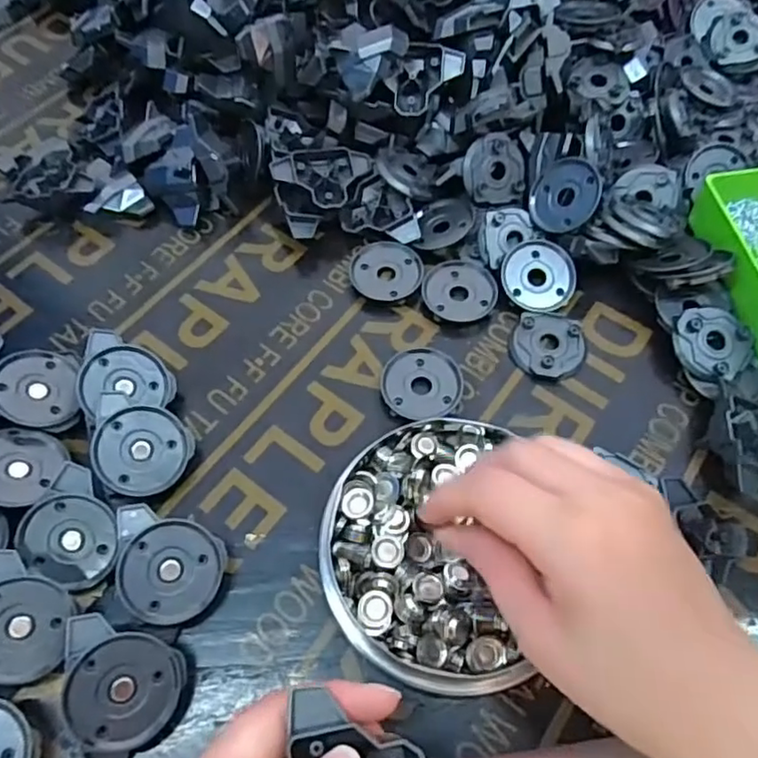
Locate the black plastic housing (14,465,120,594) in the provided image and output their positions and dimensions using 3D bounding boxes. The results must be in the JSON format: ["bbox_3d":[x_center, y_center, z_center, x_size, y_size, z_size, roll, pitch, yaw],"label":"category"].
[{"bbox_3d":[-0.136,0.068,0.274,0.043,0.015,0.043,38,76,-13],"label":"black plastic housing"}]

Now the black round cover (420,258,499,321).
[{"bbox_3d":[0.047,-0.054,0.352,0.042,0.004,0.041,0,61,1],"label":"black round cover"}]

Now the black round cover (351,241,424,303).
[{"bbox_3d":[0.005,-0.063,0.359,0.042,0.009,0.038,2,61,2],"label":"black round cover"}]

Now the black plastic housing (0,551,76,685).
[{"bbox_3d":[-0.152,0.101,0.256,0.040,0.012,0.048,16,76,-21],"label":"black plastic housing"}]

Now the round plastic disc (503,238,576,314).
[{"bbox_3d":[0.092,-0.059,0.351,0.042,0.004,0.042,0,81,-1],"label":"round plastic disc"}]

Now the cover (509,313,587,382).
[{"bbox_3d":[0.094,-0.018,0.336,0.039,0.006,0.042,0,61,1],"label":"cover"}]

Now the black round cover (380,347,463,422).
[{"bbox_3d":[0.023,0.003,0.325,0.042,0.008,0.041,0,61,1],"label":"black round cover"}]

